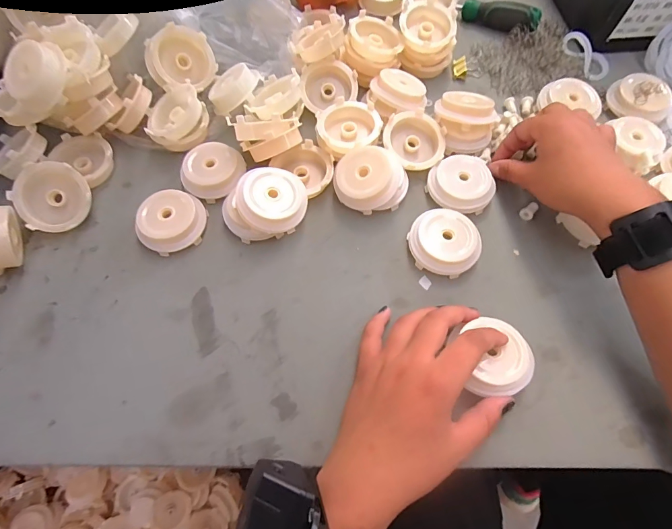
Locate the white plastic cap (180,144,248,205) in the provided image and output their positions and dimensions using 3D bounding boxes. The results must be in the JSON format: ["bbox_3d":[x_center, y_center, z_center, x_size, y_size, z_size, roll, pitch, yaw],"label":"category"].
[{"bbox_3d":[-0.114,-0.087,0.344,0.049,0.022,0.052,0,66,0],"label":"white plastic cap"}]

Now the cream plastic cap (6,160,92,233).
[{"bbox_3d":[-0.240,-0.057,0.320,0.057,0.017,0.056,2,90,-19],"label":"cream plastic cap"}]

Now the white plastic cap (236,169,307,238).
[{"bbox_3d":[-0.053,-0.053,0.317,0.059,0.020,0.055,5,75,-17],"label":"white plastic cap"}]

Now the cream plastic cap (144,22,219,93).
[{"bbox_3d":[-0.152,-0.201,0.369,0.063,0.055,0.012,-12,20,-33],"label":"cream plastic cap"}]

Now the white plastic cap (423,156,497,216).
[{"bbox_3d":[0.115,-0.073,0.339,0.056,0.015,0.056,1,80,-4],"label":"white plastic cap"}]

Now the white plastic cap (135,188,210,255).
[{"bbox_3d":[-0.142,-0.036,0.323,0.050,0.024,0.050,0,66,0],"label":"white plastic cap"}]

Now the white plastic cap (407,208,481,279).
[{"bbox_3d":[0.090,-0.019,0.315,0.056,0.023,0.051,0,66,0],"label":"white plastic cap"}]

